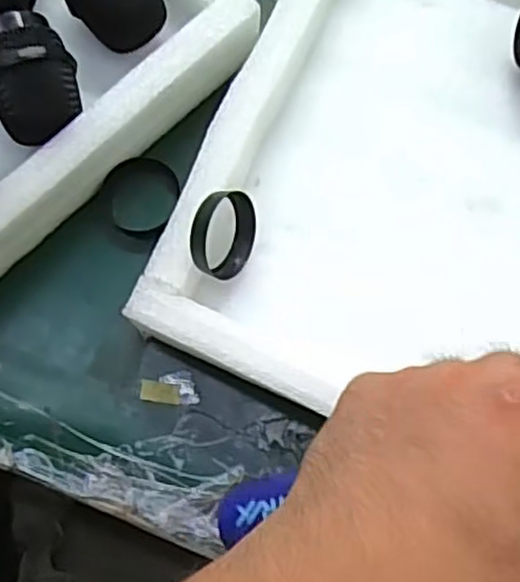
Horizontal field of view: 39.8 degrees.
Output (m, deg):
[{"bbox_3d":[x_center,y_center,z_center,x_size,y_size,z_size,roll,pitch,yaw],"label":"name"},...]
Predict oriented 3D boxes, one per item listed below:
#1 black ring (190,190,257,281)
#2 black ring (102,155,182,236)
[{"bbox_3d":[-0.019,-0.029,0.358,0.009,0.040,0.044,10,70,40],"label":"black ring"},{"bbox_3d":[-0.066,-0.054,0.404,0.040,0.010,0.044,-1,72,2],"label":"black ring"}]

